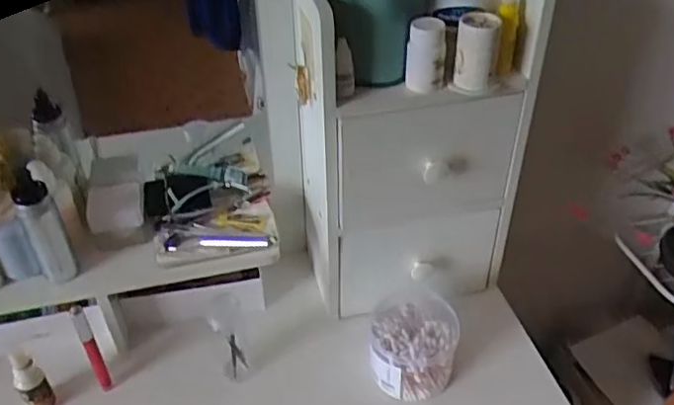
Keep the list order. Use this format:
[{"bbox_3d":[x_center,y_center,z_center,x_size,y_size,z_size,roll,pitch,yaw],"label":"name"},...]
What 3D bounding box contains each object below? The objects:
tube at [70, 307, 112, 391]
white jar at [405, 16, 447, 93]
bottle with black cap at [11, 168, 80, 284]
[{"bbox_3d":[-0.266,0.162,0.669,0.013,0.128,0.017,-23,44,-25],"label":"tube"},{"bbox_3d":[0.084,-0.139,0.582,0.035,0.064,0.030,4,39,6],"label":"white jar"},{"bbox_3d":[-0.311,0.028,0.655,0.036,0.127,0.028,-23,44,-25],"label":"bottle with black cap"}]

